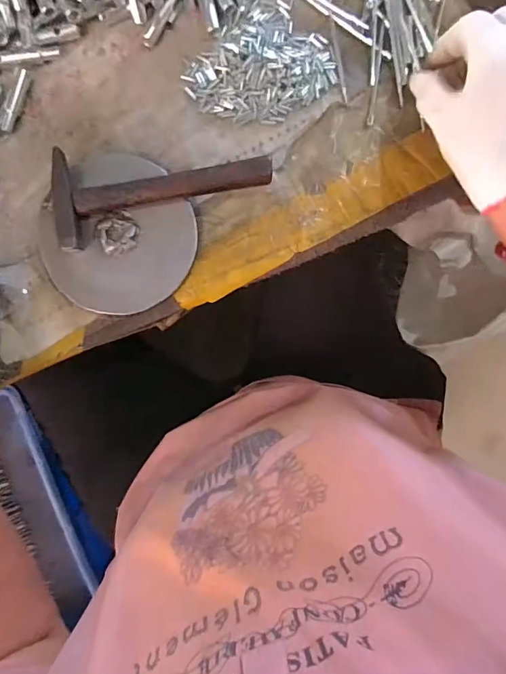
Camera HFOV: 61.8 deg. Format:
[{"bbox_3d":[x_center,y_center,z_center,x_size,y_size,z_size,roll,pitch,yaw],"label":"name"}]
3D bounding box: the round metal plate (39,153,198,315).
[{"bbox_3d":[-0.108,-0.080,0.346,0.116,0.012,0.122,0,94,-3],"label":"round metal plate"}]

